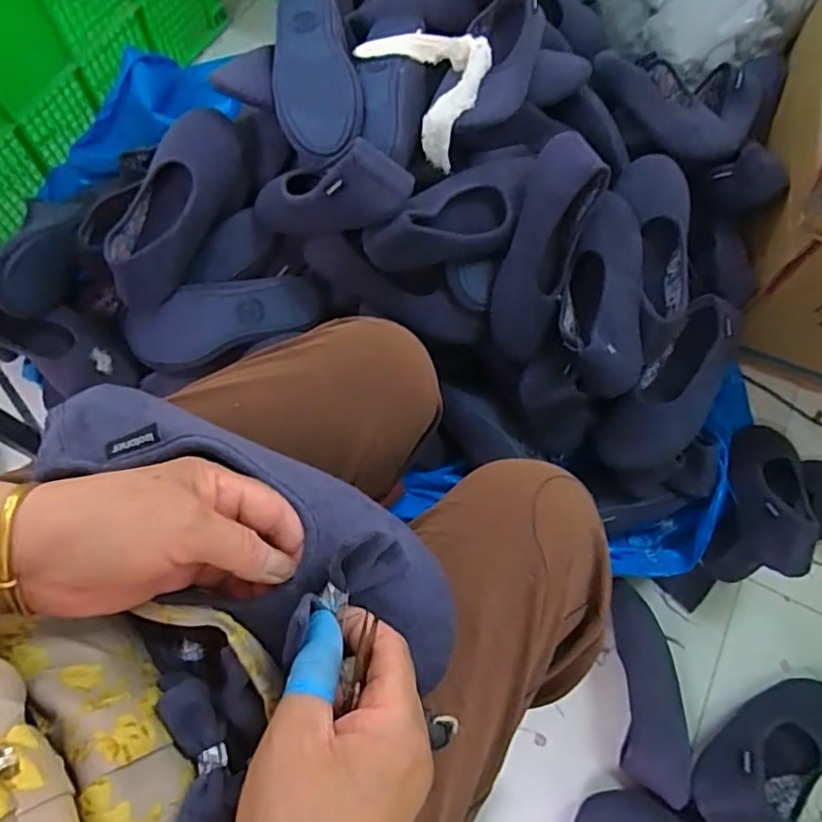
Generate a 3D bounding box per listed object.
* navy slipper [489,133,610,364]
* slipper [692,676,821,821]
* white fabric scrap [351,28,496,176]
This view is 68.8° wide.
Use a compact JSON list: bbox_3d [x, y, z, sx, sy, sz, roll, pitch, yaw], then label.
[{"bbox_3d":[0.154,-0.183,0.701,0.082,0.056,0.254,18,107,5],"label":"navy slipper"},{"bbox_3d":[0.433,0.401,0.703,0.255,0.069,0.102,-14,69,-27],"label":"slipper"},{"bbox_3d":[0.023,-0.399,0.721,0.098,0.101,0.178,-33,74,-14],"label":"white fabric scrap"}]

